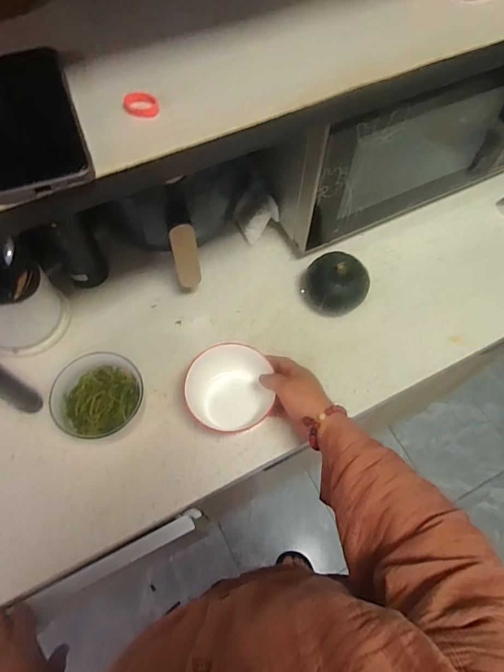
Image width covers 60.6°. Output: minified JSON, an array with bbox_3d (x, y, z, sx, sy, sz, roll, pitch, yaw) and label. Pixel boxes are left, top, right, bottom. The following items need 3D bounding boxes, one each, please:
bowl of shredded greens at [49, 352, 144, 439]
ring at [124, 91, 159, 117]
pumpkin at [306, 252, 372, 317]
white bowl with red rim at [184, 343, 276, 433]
[{"bbox_3d":[-0.197,0.080,0.560,0.113,0.060,0.097,-41,71,-19],"label":"bowl of shredded greens"},{"bbox_3d":[-0.092,-0.194,0.359,0.028,0.010,0.022,-11,65,-6],"label":"ring"},{"bbox_3d":[0.121,-0.070,0.642,0.082,0.073,0.083,1,64,-1],"label":"pumpkin"},{"bbox_3d":[-0.032,0.069,0.568,0.106,0.064,0.099,1,64,-1],"label":"white bowl with red rim"}]

